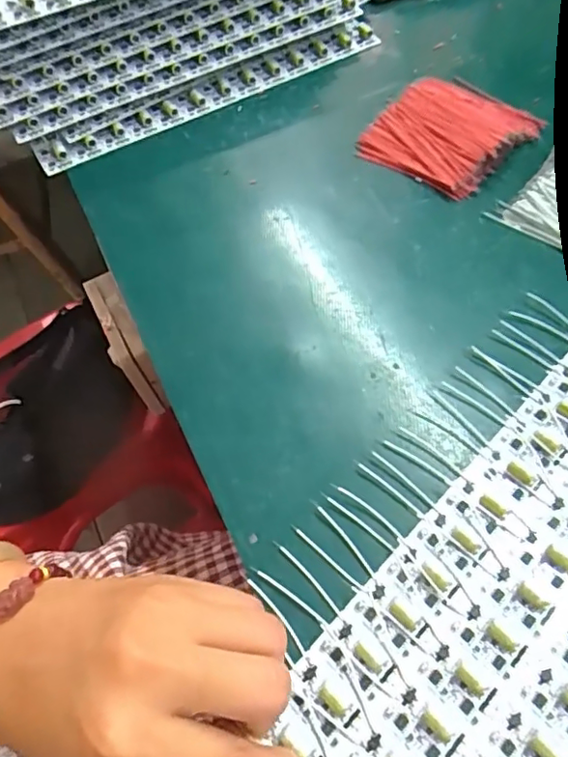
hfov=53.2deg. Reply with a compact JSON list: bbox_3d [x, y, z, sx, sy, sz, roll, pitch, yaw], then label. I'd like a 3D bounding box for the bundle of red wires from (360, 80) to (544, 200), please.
[{"bbox_3d":[0.117,-0.175,0.399,0.089,0.023,0.102,40,69,22],"label":"bundle of red wires"}]

